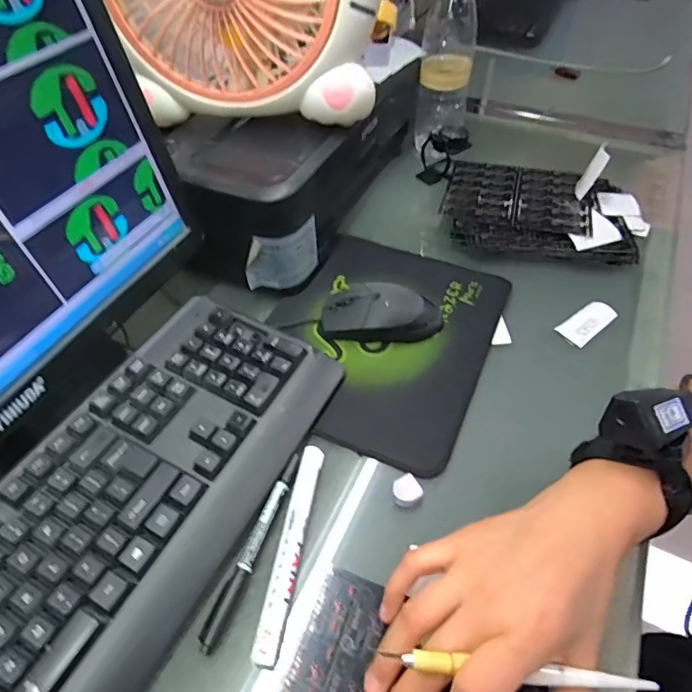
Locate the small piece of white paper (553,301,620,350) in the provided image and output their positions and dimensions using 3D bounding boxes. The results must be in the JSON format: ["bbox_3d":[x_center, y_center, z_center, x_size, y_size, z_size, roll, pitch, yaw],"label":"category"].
[{"bbox_3d":[0.236,-0.023,0.479,0.060,0.011,0.031,-29,53,-22],"label":"small piece of white paper"}]

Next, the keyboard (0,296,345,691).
[{"bbox_3d":[-0.169,0.135,0.321,0.152,0.043,0.429,20,52,19],"label":"keyboard"}]

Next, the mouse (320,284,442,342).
[{"bbox_3d":[0.034,-0.035,0.468,0.116,0.038,0.056,2,48,3],"label":"mouse"}]

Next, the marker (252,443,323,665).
[{"bbox_3d":[-0.037,0.136,0.337,0.016,0.015,0.143,7,49,8],"label":"marker"}]

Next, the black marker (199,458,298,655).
[{"bbox_3d":[-0.062,0.138,0.342,0.011,0.012,0.137,16,50,15],"label":"black marker"}]

